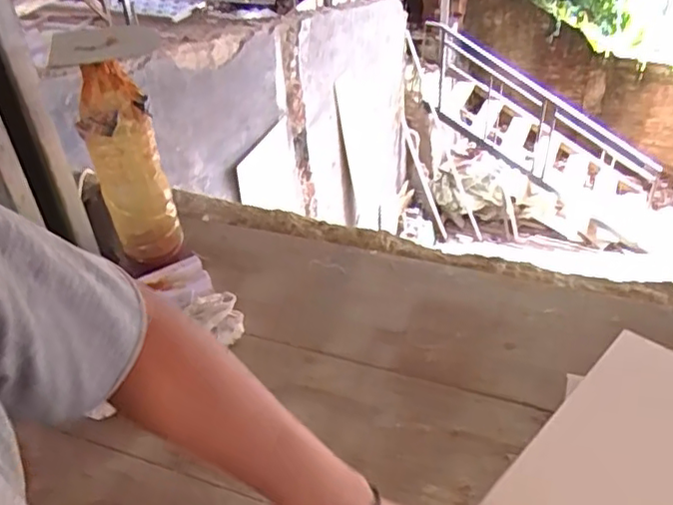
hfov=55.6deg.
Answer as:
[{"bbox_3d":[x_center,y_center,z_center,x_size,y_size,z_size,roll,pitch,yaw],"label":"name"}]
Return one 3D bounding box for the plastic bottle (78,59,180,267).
[{"bbox_3d":[-0.268,-0.112,0.828,0.080,0.263,0.074,-11,39,-6],"label":"plastic bottle"}]

